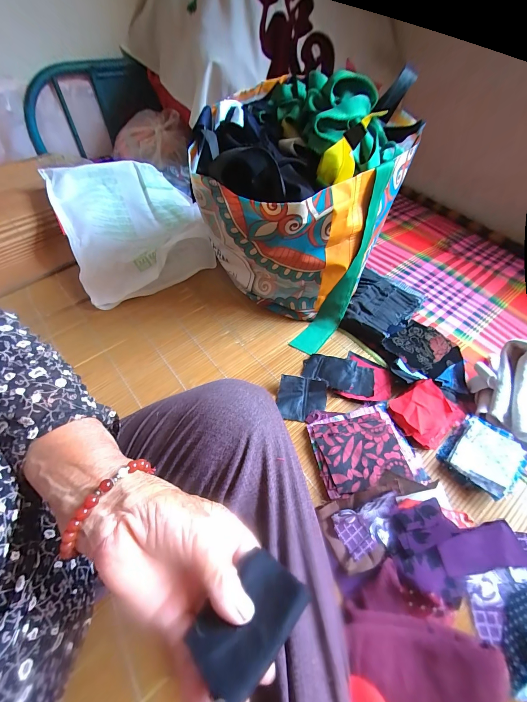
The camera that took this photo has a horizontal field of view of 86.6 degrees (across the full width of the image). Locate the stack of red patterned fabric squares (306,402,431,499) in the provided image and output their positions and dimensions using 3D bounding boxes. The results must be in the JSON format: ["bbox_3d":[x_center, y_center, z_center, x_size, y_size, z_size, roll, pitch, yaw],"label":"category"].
[{"bbox_3d":[0.135,0.131,0.386,0.128,0.028,0.112,-5,54,-7],"label":"stack of red patterned fabric squares"}]

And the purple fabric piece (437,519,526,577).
[{"bbox_3d":[0.250,0.227,0.321,0.096,0.012,0.043,-3,54,-5],"label":"purple fabric piece"}]

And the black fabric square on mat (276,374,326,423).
[{"bbox_3d":[0.059,0.075,0.434,0.072,0.006,0.068,7,66,6],"label":"black fabric square on mat"}]

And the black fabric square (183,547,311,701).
[{"bbox_3d":[-0.008,0.157,0.167,0.048,0.004,0.067,8,24,44],"label":"black fabric square"}]

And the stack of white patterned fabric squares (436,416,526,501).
[{"bbox_3d":[0.293,0.136,0.372,0.093,0.022,0.078,-32,61,-23],"label":"stack of white patterned fabric squares"}]

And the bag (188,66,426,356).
[{"bbox_3d":[0.043,-0.225,0.488,0.290,0.306,0.272,24,54,14],"label":"bag"}]

